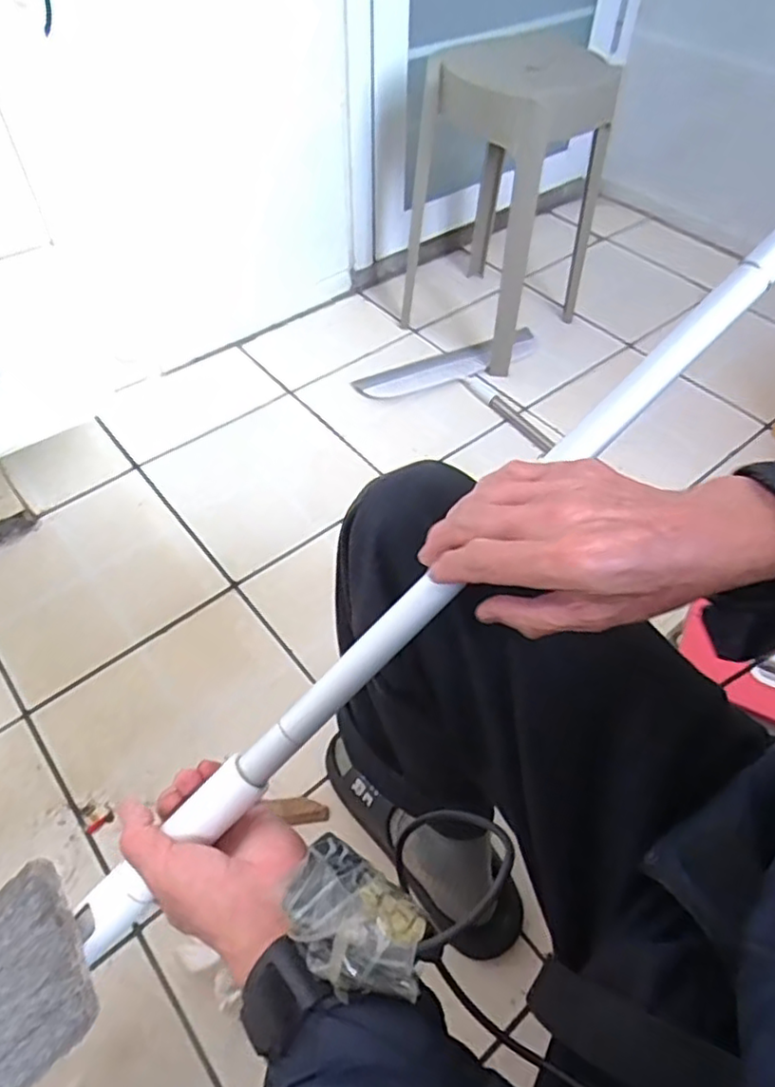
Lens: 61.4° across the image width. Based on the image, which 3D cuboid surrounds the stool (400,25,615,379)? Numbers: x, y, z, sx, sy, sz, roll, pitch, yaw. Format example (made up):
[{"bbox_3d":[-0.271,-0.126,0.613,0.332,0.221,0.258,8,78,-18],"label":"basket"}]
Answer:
[{"bbox_3d":[0.204,-0.601,1.154,0.256,0.460,0.280,36,61,22],"label":"stool"}]

